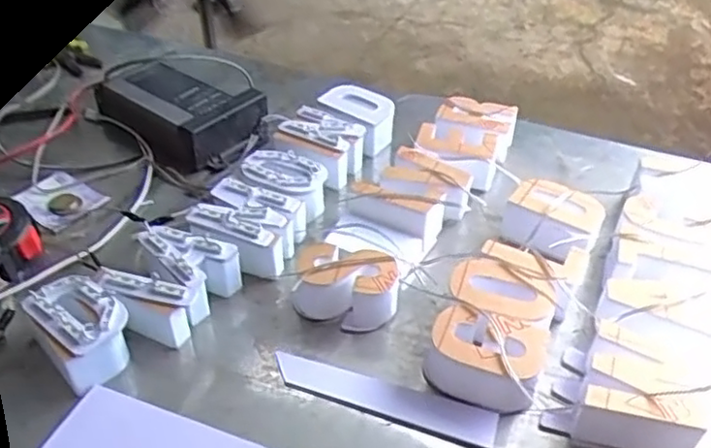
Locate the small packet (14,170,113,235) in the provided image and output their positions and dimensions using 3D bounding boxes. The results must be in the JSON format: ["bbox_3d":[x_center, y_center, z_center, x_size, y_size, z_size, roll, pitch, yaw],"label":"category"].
[{"bbox_3d":[-0.299,-0.024,0.683,0.078,0.009,0.065,28,50,21],"label":"small packet"}]

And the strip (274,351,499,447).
[{"bbox_3d":[0.020,0.134,0.518,0.171,0.008,0.034,14,42,14],"label":"strip"}]

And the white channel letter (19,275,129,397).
[{"bbox_3d":[-0.213,0.083,0.532,0.056,0.053,0.079,-28,49,-30],"label":"white channel letter"}]

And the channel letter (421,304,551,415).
[{"bbox_3d":[0.098,0.103,0.519,0.086,0.046,0.065,16,43,16],"label":"channel letter"}]

